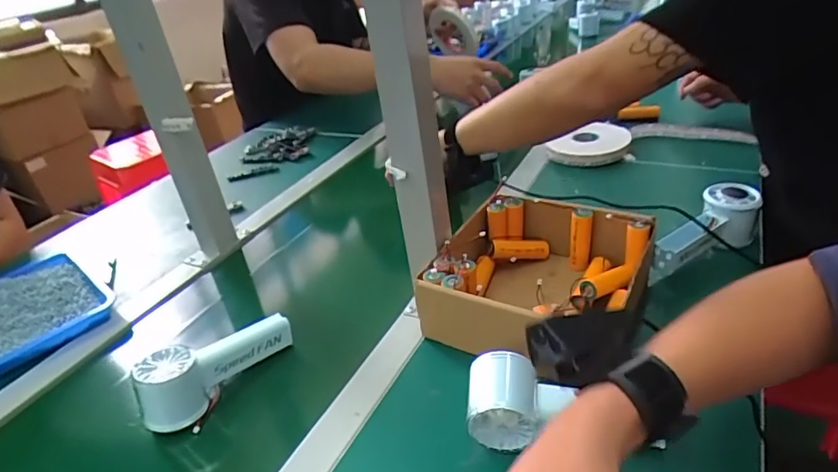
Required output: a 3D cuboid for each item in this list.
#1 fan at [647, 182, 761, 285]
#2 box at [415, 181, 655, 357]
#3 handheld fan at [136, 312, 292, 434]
[{"bbox_3d":[0.316,-0.002,0.592,0.145,0.064,0.056,-27,36,-27],"label":"fan"},{"bbox_3d":[0.122,0.042,0.551,0.182,0.078,0.212,15,39,30],"label":"box"},{"bbox_3d":[-0.191,0.122,0.512,0.149,0.059,0.050,-29,39,-30],"label":"handheld fan"}]

